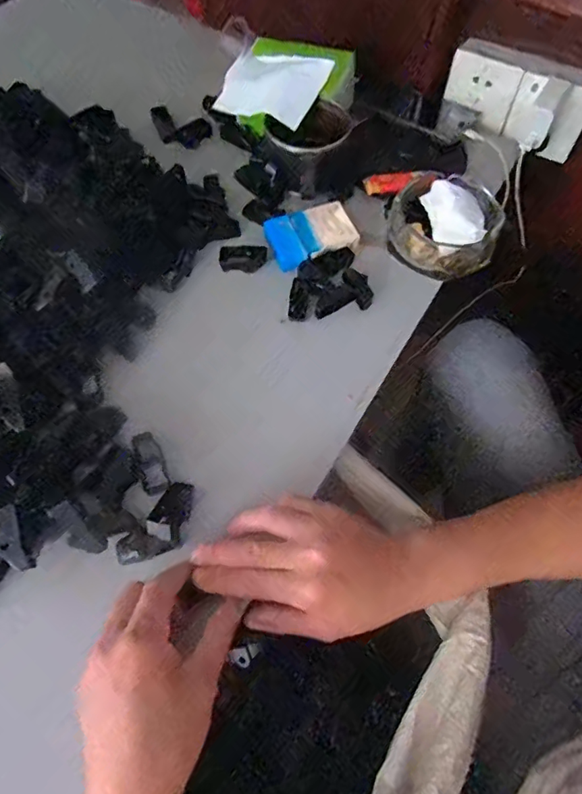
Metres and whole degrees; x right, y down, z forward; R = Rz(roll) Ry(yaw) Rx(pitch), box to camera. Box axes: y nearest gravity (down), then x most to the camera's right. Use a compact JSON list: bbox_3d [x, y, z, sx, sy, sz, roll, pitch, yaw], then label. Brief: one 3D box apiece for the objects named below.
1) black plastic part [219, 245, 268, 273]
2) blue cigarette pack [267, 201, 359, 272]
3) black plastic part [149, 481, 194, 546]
[{"bbox_3d":[-0.050,-0.145,0.521,0.049,0.007,0.030,0,62,0],"label":"black plastic part"},{"bbox_3d":[0.023,-0.175,0.530,0.090,0.018,0.060,-17,64,-9],"label":"blue cigarette pack"},{"bbox_3d":[-0.097,0.092,0.406,0.027,0.013,0.049,12,63,6],"label":"black plastic part"}]

